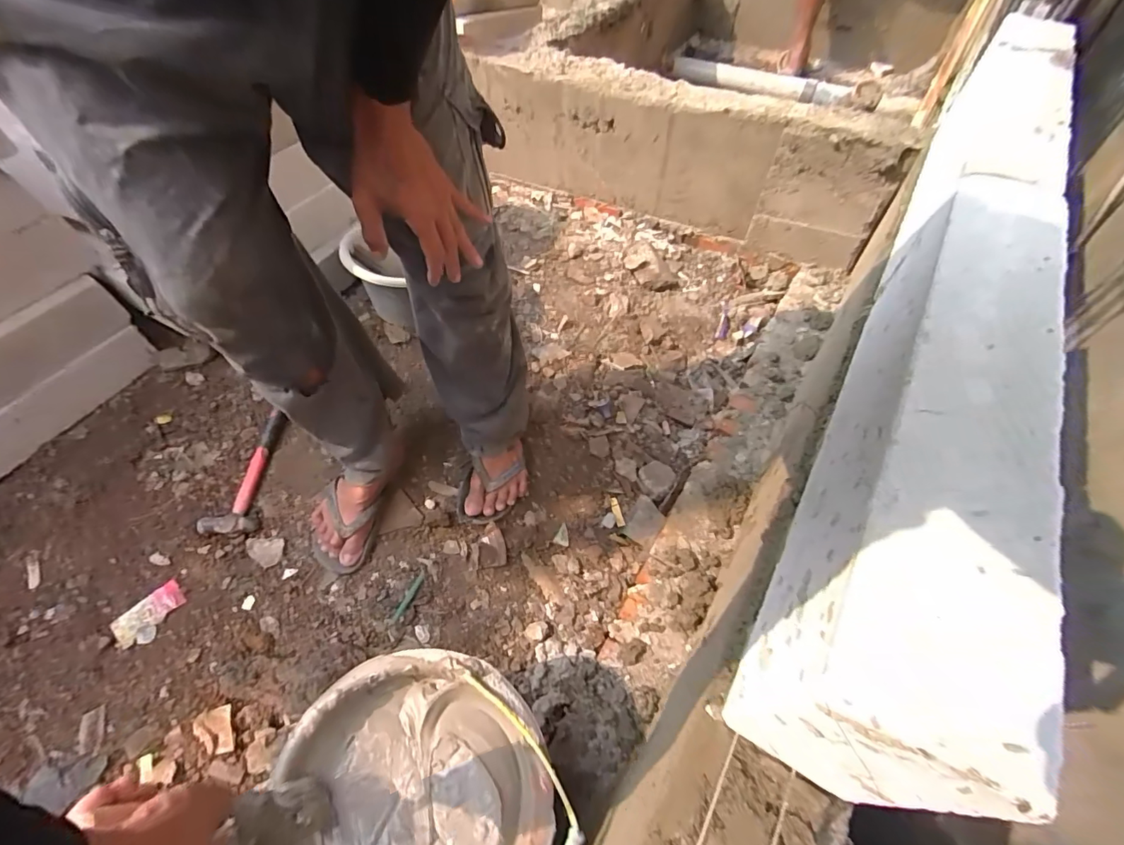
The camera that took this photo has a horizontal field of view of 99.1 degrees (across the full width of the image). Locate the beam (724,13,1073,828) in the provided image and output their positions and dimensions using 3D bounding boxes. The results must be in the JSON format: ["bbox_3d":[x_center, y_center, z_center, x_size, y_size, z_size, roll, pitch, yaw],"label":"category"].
[{"bbox_3d":[0.394,-0.113,0.505,0.098,0.186,0.896,26,59,17],"label":"beam"}]

